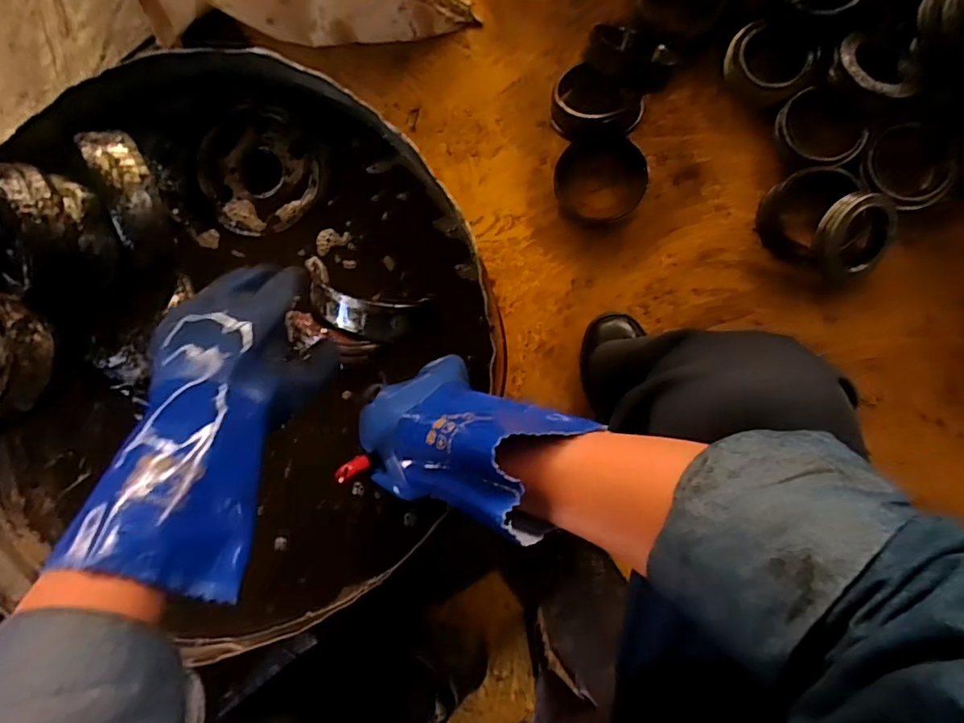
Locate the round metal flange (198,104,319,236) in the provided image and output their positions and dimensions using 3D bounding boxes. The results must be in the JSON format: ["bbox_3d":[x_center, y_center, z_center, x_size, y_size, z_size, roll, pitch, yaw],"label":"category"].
[{"bbox_3d":[-0.224,-0.189,0.523,0.114,0.012,0.114,0,97,1],"label":"round metal flange"}]

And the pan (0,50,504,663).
[{"bbox_3d":[-0.267,-0.009,0.497,0.548,0.084,0.524,-32,83,5],"label":"pan"}]

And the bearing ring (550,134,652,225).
[{"bbox_3d":[0.169,-0.261,0.758,0.128,0.044,0.111,0,87,8],"label":"bearing ring"}]

